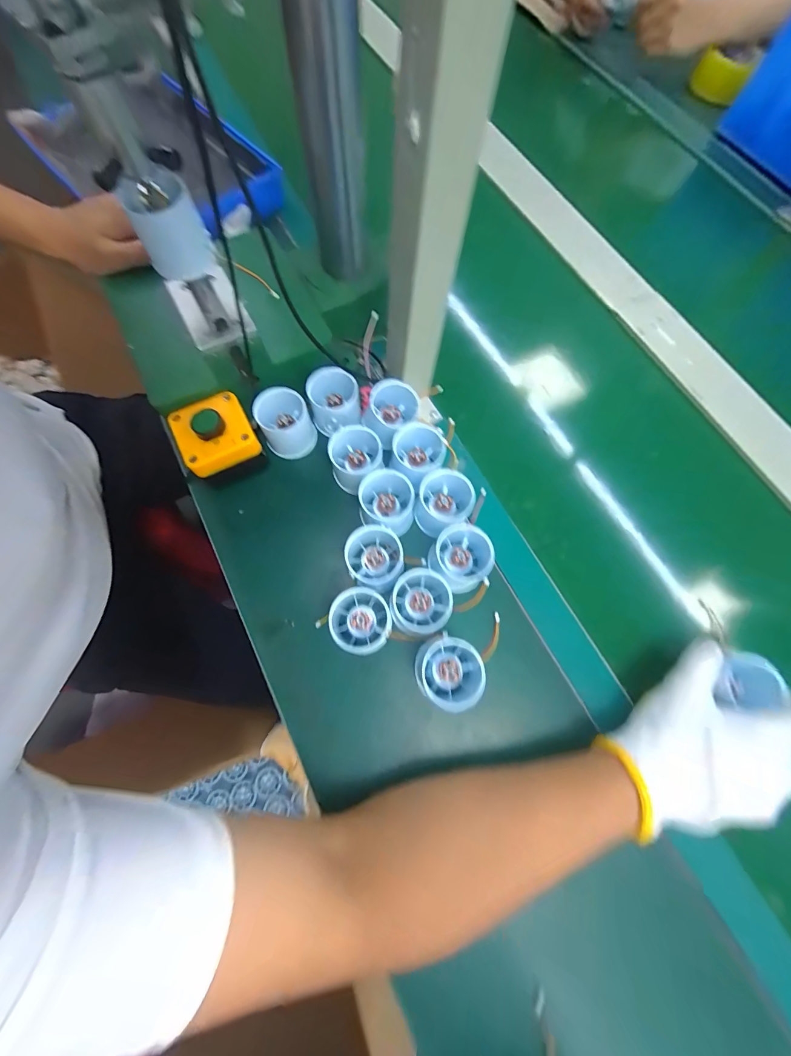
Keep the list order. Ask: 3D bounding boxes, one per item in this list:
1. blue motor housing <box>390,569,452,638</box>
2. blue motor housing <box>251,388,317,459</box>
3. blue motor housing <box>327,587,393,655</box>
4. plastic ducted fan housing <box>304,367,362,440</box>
[{"bbox_3d":[0.025,0.071,0.342,0.060,0.073,0.058,10,72,1],"label":"blue motor housing"},{"bbox_3d":[-0.115,-0.109,0.381,0.056,0.053,0.049,-11,73,-6],"label":"blue motor housing"},{"bbox_3d":[-0.034,0.088,0.338,0.057,0.077,0.052,1,72,-2],"label":"blue motor housing"},{"bbox_3d":[-0.064,-0.132,0.386,0.052,0.052,0.048,1,72,-2],"label":"plastic ducted fan housing"}]

